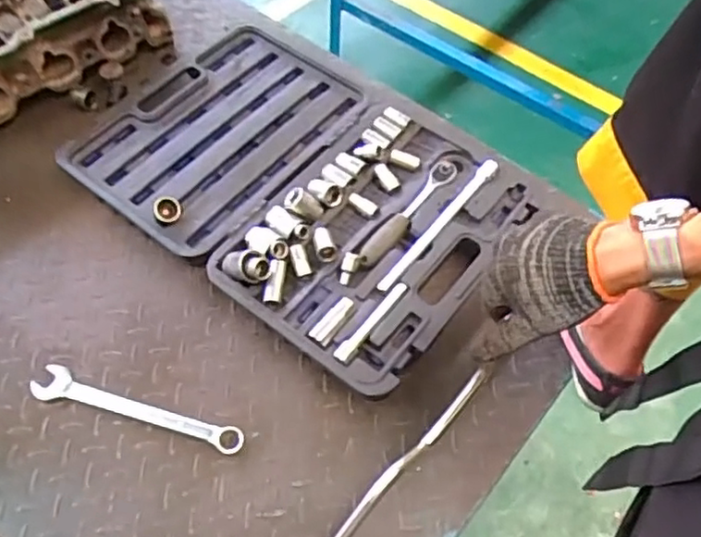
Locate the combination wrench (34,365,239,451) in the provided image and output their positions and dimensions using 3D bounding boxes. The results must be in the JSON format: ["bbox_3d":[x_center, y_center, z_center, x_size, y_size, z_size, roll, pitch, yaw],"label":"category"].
[{"bbox_3d":[-0.234,0.154,0.698,0.245,0.015,0.034,15,58,7],"label":"combination wrench"}]

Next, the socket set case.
[{"bbox_3d":[-0.076,-0.128,0.865,0.581,0.053,0.391,36,62,18],"label":"socket set case"}]

